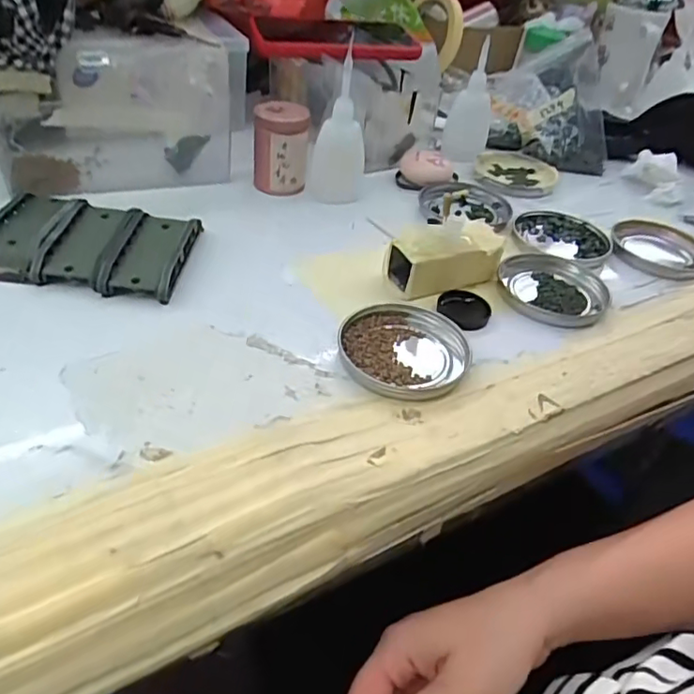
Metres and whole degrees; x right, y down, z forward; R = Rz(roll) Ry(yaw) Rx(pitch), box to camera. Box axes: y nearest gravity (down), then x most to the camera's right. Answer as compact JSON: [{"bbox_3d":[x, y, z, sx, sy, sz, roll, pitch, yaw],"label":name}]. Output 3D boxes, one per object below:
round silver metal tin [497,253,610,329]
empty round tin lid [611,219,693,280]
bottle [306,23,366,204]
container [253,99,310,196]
[{"bbox_3d":[0.144,-0.045,0.431,0.070,0.015,0.078,1,40,-7],"label":"round silver metal tin"},{"bbox_3d":[0.261,-0.080,0.503,0.076,0.010,0.087,21,41,16],"label":"empty round tin lid"},{"bbox_3d":[-0.006,-0.176,0.497,0.047,0.118,0.039,4,40,-3],"label":"bottle"},{"bbox_3d":[-0.055,-0.165,0.501,0.044,0.067,0.037,1,40,-7],"label":"container"}]

